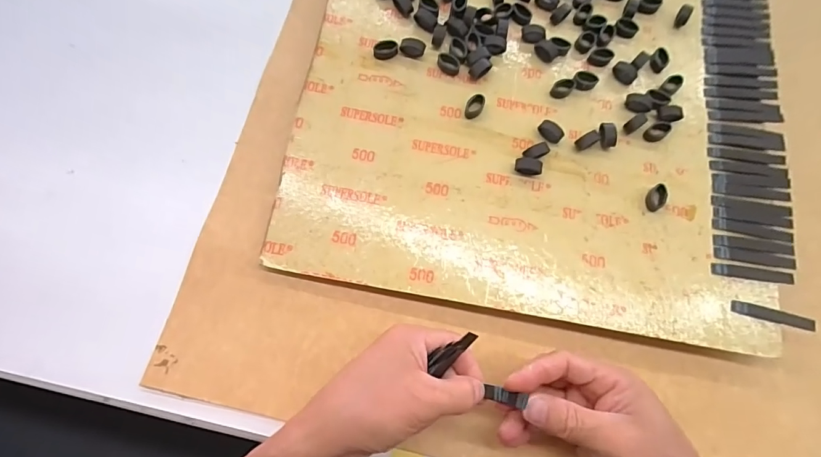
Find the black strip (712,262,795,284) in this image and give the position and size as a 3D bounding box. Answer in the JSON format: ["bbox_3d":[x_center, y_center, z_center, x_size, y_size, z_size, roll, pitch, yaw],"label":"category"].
[{"bbox_3d":[0.267,0.035,0.328,0.059,0.006,0.010,8,74,1],"label":"black strip"}]

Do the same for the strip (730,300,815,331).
[{"bbox_3d":[0.271,0.065,0.315,0.057,0.007,0.011,14,74,2],"label":"strip"}]

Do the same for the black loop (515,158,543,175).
[{"bbox_3d":[0.098,-0.051,0.349,0.022,0.009,0.011,7,74,0],"label":"black loop"}]

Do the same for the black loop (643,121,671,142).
[{"bbox_3d":[0.215,-0.084,0.365,0.023,0.008,0.014,-30,77,-10],"label":"black loop"}]

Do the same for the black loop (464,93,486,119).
[{"bbox_3d":[0.055,-0.105,0.362,0.014,0.010,0.022,23,74,5],"label":"black loop"}]

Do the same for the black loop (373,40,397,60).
[{"bbox_3d":[-0.022,-0.159,0.374,0.021,0.010,0.012,-11,74,-5],"label":"black loop"}]

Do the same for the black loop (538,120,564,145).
[{"bbox_3d":[0.119,-0.082,0.359,0.021,0.011,0.014,42,77,10],"label":"black loop"}]

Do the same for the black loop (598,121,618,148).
[{"bbox_3d":[0.168,-0.080,0.359,0.012,0.013,0.022,3,74,-1],"label":"black loop"}]

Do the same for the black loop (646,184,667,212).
[{"bbox_3d":[0.203,-0.026,0.347,0.013,0.009,0.021,7,74,0],"label":"black loop"}]

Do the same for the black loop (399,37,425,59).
[{"bbox_3d":[0.002,-0.161,0.376,0.022,0.010,0.016,13,74,2],"label":"black loop"}]

